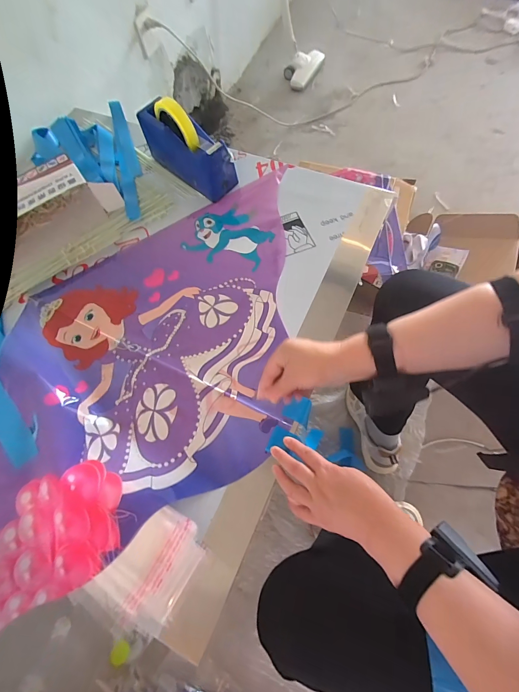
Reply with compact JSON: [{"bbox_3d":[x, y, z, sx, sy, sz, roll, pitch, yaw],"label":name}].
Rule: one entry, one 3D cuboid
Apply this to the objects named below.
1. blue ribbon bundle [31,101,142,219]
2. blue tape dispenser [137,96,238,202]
[{"bbox_3d":[-0.364,-0.382,0.671,0.204,0.023,0.345,-19,68,-4],"label":"blue ribbon bundle"},{"bbox_3d":[-0.140,-0.387,0.616,0.205,0.123,0.068,40,76,18],"label":"blue tape dispenser"}]

